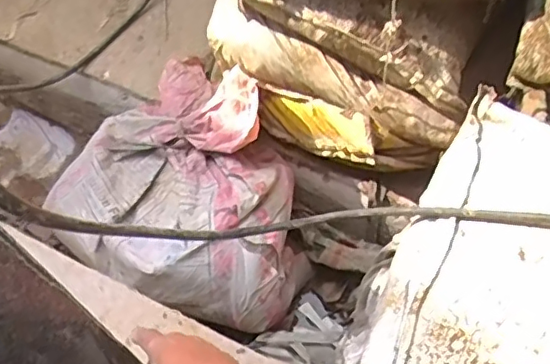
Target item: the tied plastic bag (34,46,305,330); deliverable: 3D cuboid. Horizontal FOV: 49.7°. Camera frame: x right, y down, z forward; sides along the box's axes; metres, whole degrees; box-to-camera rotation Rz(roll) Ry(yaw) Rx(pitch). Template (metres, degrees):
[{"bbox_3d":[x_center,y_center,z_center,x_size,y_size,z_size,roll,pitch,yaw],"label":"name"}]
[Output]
[{"bbox_3d":[-0.128,0.019,0.877,0.315,0.202,0.406,-40,64,-19],"label":"tied plastic bag"}]

